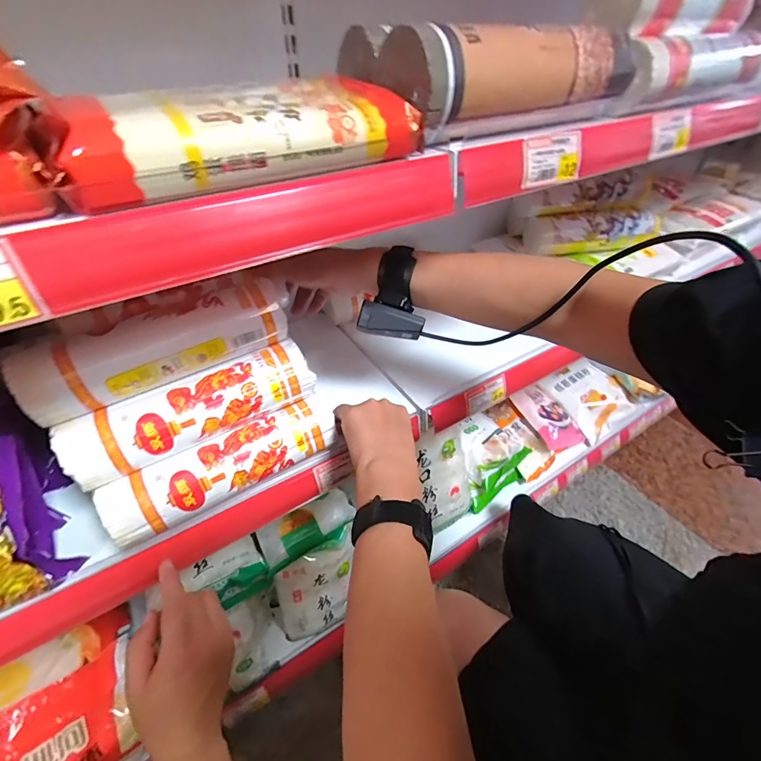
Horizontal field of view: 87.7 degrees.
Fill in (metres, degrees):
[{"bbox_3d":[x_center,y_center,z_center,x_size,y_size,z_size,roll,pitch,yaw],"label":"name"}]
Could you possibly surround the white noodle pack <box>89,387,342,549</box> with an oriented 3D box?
[{"bbox_3d":[-0.150,0.081,0.394,0.219,0.043,0.044,-24,48,-25],"label":"white noodle pack"}]

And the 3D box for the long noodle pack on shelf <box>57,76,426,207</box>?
[{"bbox_3d":[-0.082,-0.160,0.252,0.208,0.039,0.076,-23,47,-24],"label":"long noodle pack on shelf"}]

